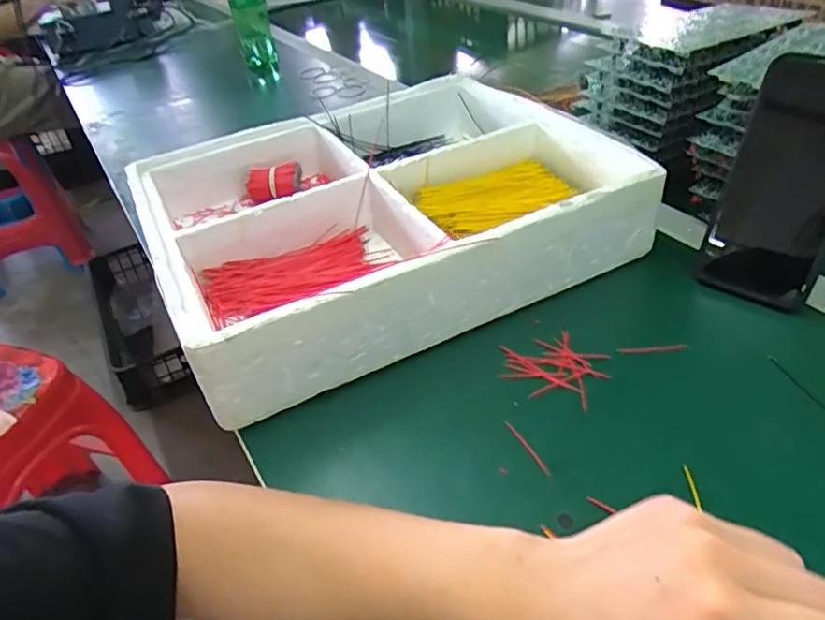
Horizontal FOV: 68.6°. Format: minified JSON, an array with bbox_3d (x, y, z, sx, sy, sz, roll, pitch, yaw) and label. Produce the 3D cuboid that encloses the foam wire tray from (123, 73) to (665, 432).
[{"bbox_3d":[-0.039,-0.096,0.542,0.362,0.077,0.329,-21,40,-18],"label":"foam wire tray"}]

